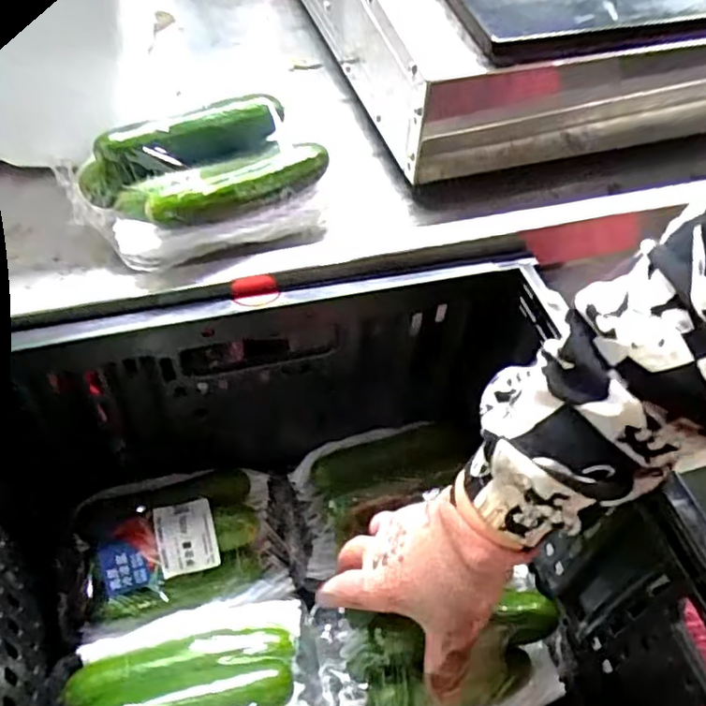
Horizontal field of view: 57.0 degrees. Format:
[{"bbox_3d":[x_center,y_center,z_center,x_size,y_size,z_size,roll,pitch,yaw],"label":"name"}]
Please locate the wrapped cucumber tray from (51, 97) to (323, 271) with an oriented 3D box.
[{"bbox_3d":[-0.099,-0.109,0.431,0.156,0.070,0.081,-22,56,-19],"label":"wrapped cucumber tray"}]

